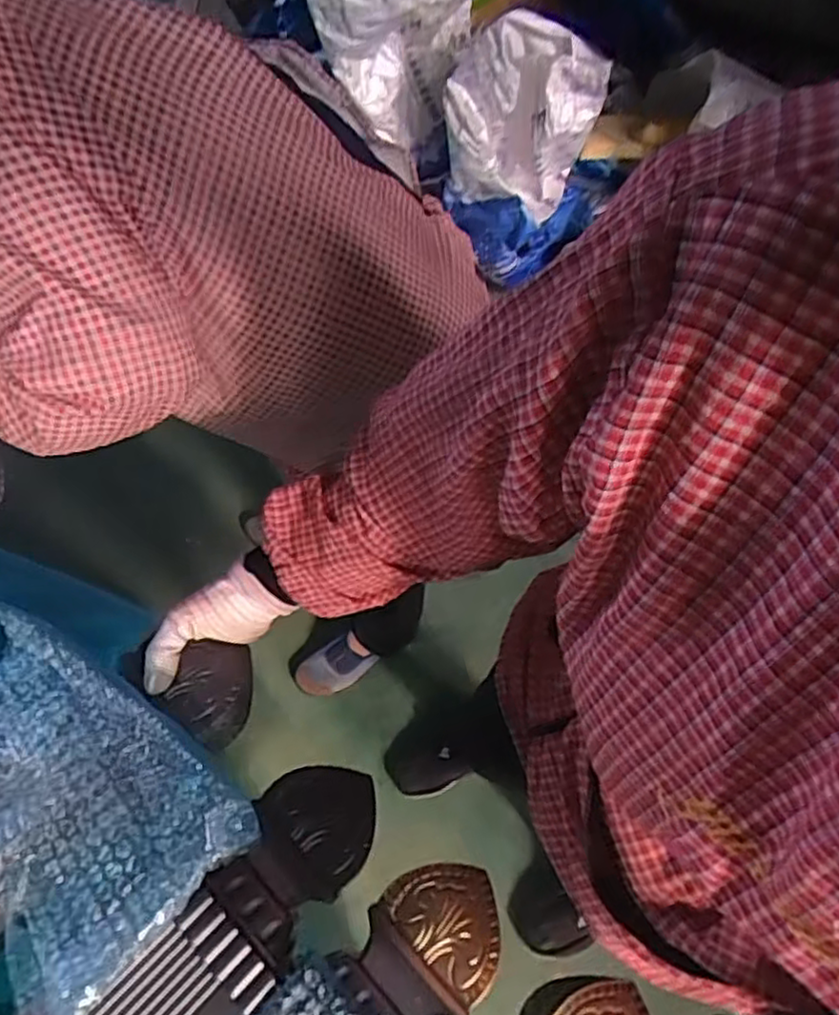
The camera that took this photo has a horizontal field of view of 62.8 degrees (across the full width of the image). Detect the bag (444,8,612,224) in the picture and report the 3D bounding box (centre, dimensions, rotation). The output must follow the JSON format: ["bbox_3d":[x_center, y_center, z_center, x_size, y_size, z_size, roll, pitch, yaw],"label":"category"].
[{"bbox_3d":[0.245,-0.888,1.616,0.339,0.368,0.145,-15,64,-11],"label":"bag"}]

